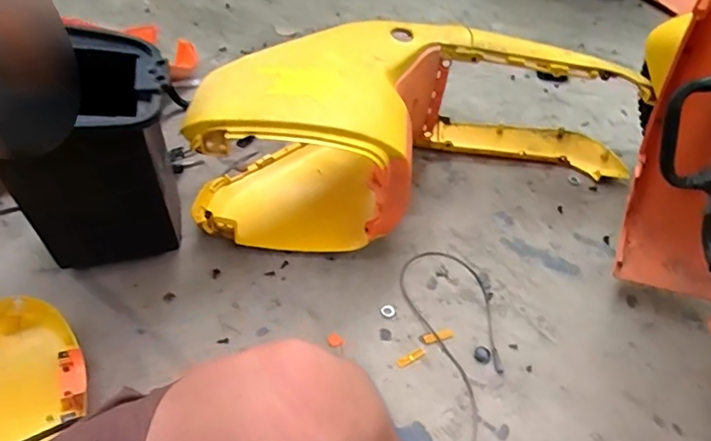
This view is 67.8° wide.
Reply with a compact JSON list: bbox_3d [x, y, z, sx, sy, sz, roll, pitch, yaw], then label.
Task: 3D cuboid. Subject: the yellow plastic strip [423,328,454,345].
[{"bbox_3d":[0.130,0.181,0.823,0.051,0.004,0.016,-14,50,-17],"label":"yellow plastic strip"}]

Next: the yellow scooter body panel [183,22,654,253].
[{"bbox_3d":[0.139,-0.227,1.002,0.895,0.289,0.394,-16,50,-18],"label":"yellow scooter body panel"}]

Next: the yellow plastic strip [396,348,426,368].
[{"bbox_3d":[0.084,0.206,0.794,0.047,0.004,0.015,-21,52,-22],"label":"yellow plastic strip"}]

